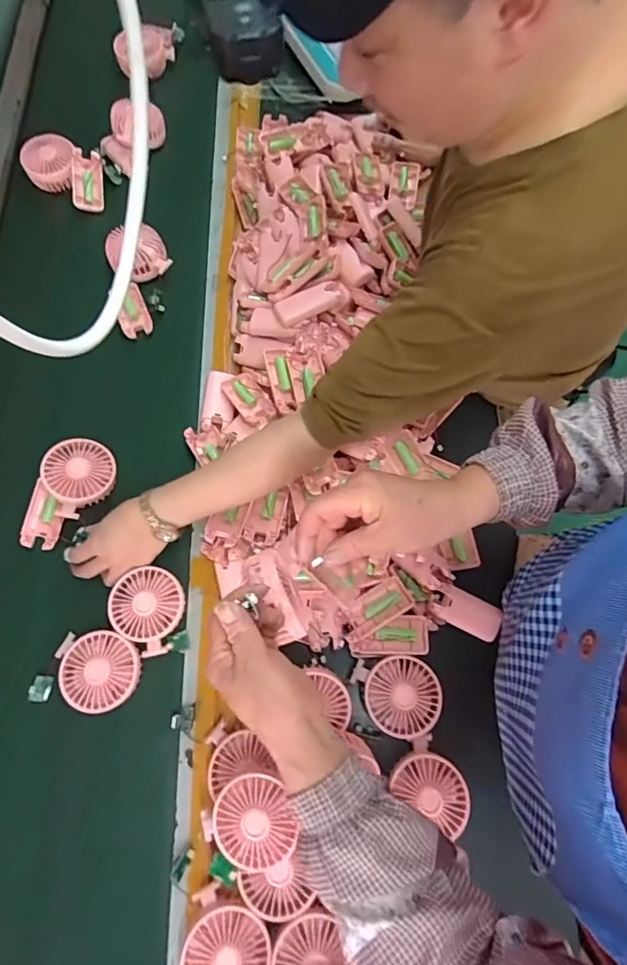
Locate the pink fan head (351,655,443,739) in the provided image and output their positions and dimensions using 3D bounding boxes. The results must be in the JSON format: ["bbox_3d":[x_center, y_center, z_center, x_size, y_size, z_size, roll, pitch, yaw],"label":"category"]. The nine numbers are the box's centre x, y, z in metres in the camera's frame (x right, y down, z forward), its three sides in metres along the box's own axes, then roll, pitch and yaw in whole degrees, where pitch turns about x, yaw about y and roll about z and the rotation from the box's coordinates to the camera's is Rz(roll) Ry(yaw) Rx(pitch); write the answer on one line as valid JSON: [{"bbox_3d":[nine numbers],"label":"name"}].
[{"bbox_3d":[0.101,0.247,0.569,0.091,0.027,0.086,-10,75,-3],"label":"pink fan head"}]

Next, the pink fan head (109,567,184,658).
[{"bbox_3d":[-0.202,0.151,0.603,0.091,0.029,0.086,0,75,0],"label":"pink fan head"}]

